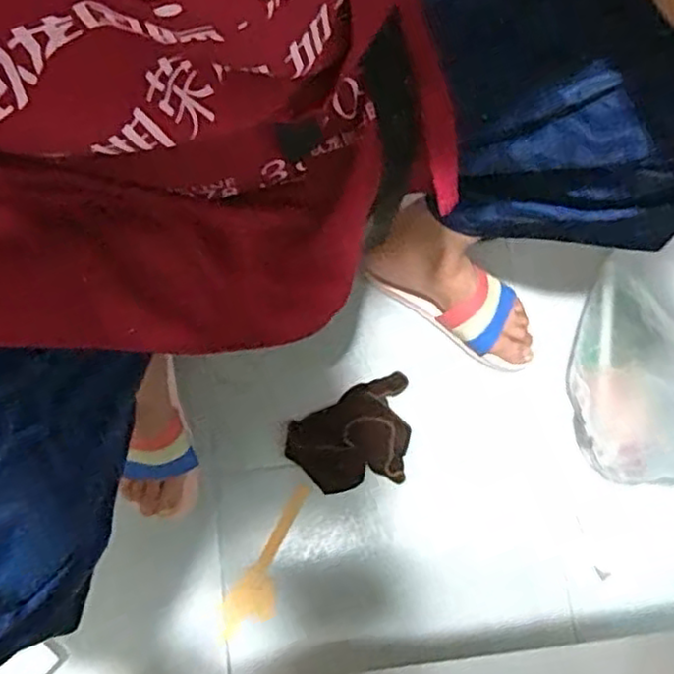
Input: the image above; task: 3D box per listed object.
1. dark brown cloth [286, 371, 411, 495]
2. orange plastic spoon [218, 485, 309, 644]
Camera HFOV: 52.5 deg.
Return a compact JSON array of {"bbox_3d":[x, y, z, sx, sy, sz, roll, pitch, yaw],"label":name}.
[{"bbox_3d":[0.016,0.118,0.824,0.154,0.049,0.129,-8,79,-3],"label":"dark brown cloth"},{"bbox_3d":[-0.076,0.272,0.808,0.055,0.019,0.188,33,80,5],"label":"orange plastic spoon"}]

